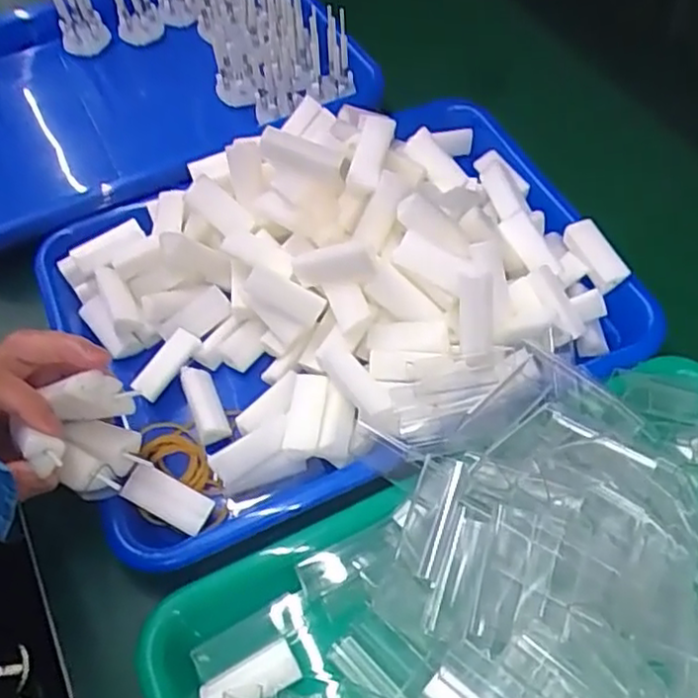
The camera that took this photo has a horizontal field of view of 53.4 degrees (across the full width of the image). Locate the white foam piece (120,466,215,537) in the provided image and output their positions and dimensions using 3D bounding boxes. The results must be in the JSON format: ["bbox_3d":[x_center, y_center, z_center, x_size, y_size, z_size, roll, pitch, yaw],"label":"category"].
[{"bbox_3d":[-0.094,0.078,0.359,0.044,0.005,0.021,28,60,-1],"label":"white foam piece"}]

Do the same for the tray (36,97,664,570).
[{"bbox_3d":[-0.007,-0.046,0.409,0.330,0.089,0.242,-21,58,-12],"label":"tray"}]

